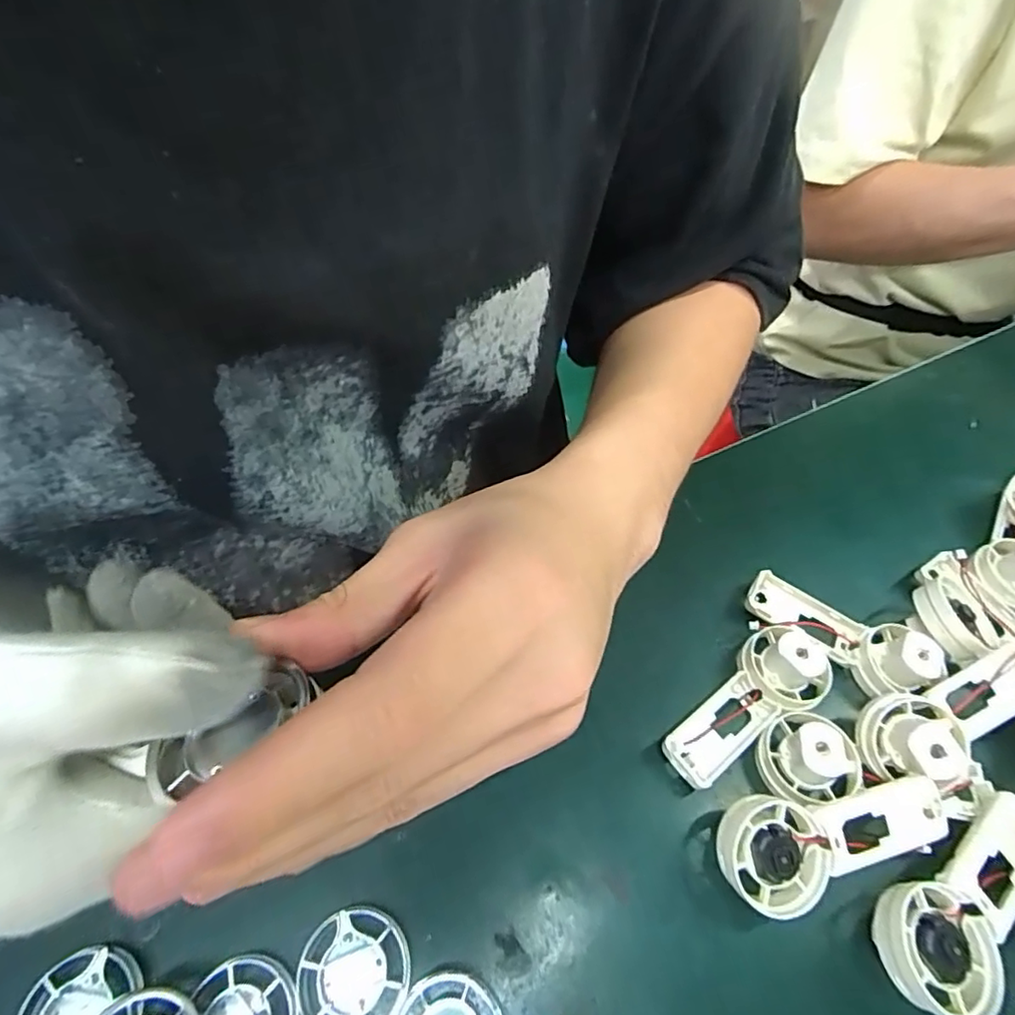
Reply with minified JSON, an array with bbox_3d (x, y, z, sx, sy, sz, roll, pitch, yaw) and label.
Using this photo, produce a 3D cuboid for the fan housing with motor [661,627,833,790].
[{"bbox_3d":[0.105,0.086,0.261,0.083,0.024,0.037,-26,61,-19],"label":"fan housing with motor"}]

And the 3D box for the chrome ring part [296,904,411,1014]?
[{"bbox_3d":[-0.055,0.166,0.207,0.038,0.008,0.039,-18,59,-15],"label":"chrome ring part"}]

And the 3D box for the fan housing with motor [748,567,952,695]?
[{"bbox_3d":[0.161,0.060,0.281,0.085,0.024,0.035,30,59,16],"label":"fan housing with motor"}]

